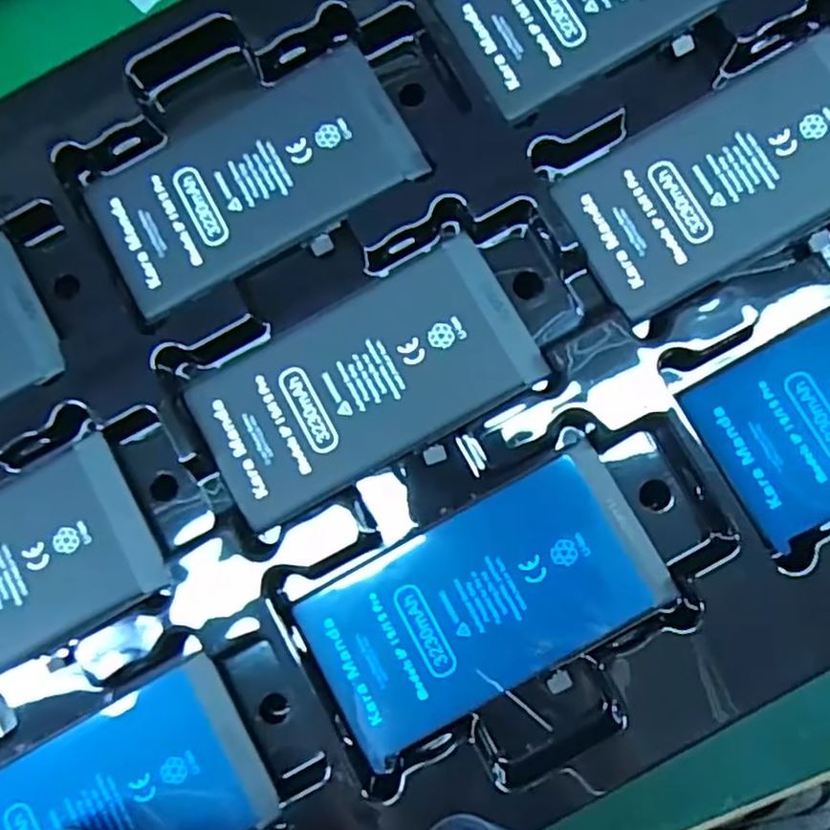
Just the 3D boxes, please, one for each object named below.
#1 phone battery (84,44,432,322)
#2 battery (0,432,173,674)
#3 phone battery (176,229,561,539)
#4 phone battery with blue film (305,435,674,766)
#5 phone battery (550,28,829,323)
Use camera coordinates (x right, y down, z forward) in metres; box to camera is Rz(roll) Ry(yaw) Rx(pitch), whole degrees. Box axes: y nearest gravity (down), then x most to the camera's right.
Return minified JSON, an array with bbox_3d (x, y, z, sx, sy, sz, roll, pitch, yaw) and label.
[{"bbox_3d":[-0.043,-0.064,0.181,0.083,0.007,0.046,-30,81,-1],"label":"phone battery"},{"bbox_3d":[-0.107,0.042,0.171,0.081,0.008,0.043,-28,81,-1],"label":"battery"},{"bbox_3d":[-0.013,-0.009,0.173,0.083,0.006,0.043,-28,81,-1],"label":"phone battery"},{"bbox_3d":[0.017,0.046,0.165,0.083,0.006,0.043,-29,81,-1],"label":"phone battery with blue film"},{"bbox_3d":[0.082,-0.062,0.173,0.084,0.005,0.044,-28,81,-1],"label":"phone battery"}]

